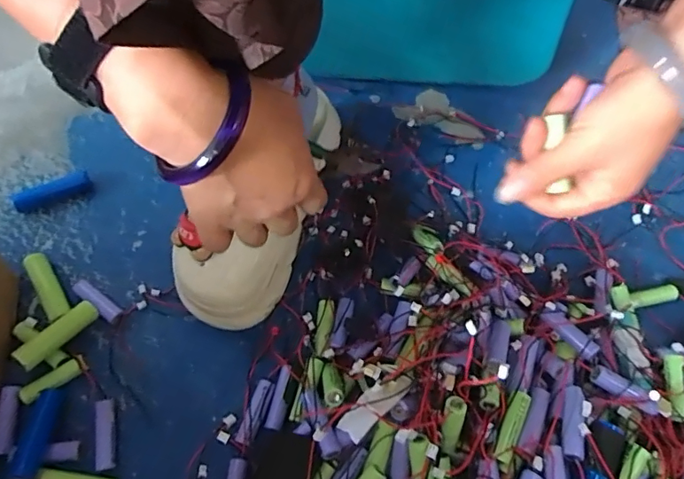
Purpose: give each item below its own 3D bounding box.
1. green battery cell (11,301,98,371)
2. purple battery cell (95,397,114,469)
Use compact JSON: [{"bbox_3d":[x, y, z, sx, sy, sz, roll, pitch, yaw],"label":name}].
[{"bbox_3d":[-0.226,0.075,0.400,0.016,0.015,0.066,31,46,12],"label":"green battery cell"},{"bbox_3d":[-0.179,0.147,0.380,0.014,0.014,0.049,-10,64,-8],"label":"purple battery cell"}]

